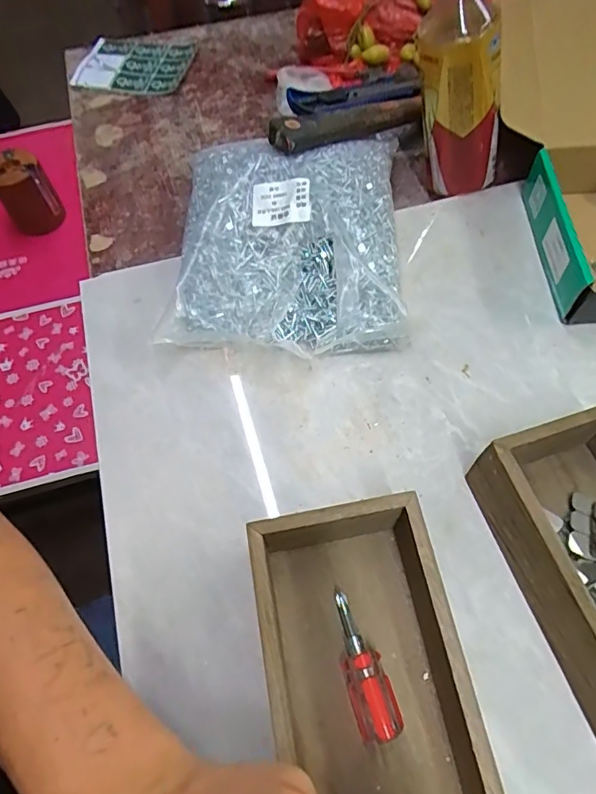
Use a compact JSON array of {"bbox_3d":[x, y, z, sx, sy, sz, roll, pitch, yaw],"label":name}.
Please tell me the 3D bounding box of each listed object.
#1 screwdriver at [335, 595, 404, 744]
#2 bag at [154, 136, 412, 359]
[{"bbox_3d":[0.038,0.155,0.305,0.024,0.024,0.077,-14,63,-7],"label":"screwdriver"},{"bbox_3d":[-0.007,-0.139,0.447,0.187,0.054,0.220,-2,62,0],"label":"bag"}]

